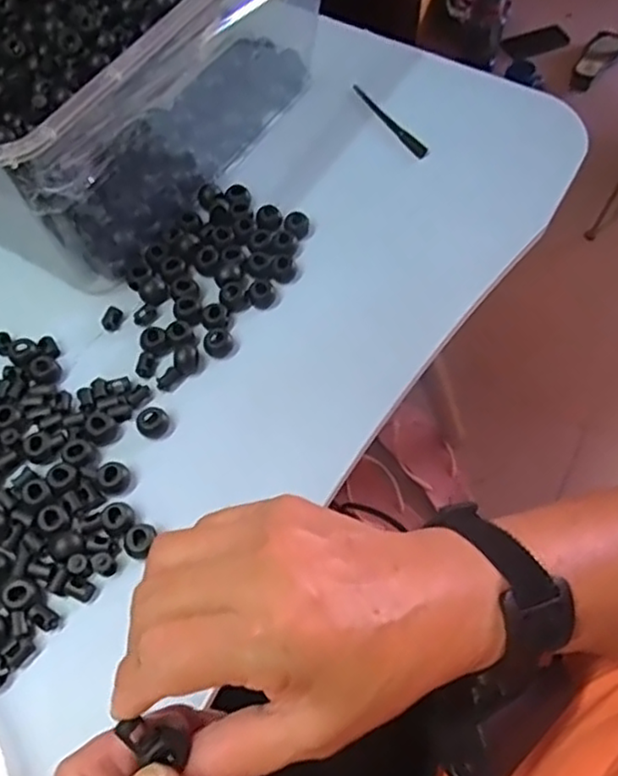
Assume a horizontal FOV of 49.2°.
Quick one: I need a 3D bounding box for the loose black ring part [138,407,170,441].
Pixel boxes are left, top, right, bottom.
[{"bbox_3d":[-0.089,0.020,0.384,0.017,0.009,0.019,-32,66,-16],"label":"loose black ring part"}]

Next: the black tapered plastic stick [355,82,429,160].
[{"bbox_3d":[0.059,-0.198,0.502,0.008,0.006,0.085,-32,66,-17],"label":"black tapered plastic stick"}]

